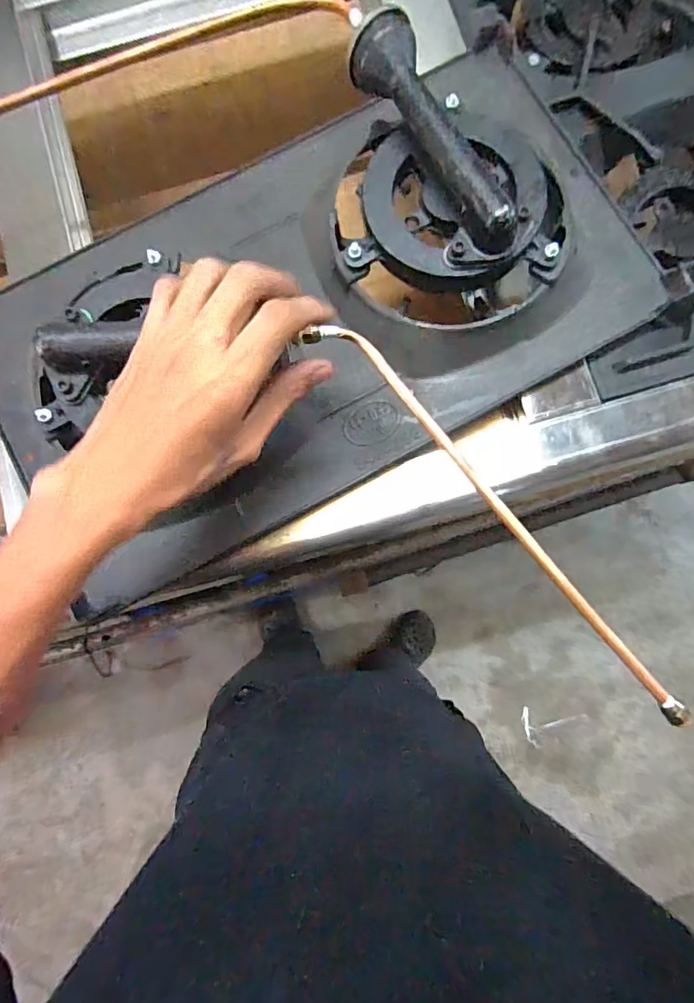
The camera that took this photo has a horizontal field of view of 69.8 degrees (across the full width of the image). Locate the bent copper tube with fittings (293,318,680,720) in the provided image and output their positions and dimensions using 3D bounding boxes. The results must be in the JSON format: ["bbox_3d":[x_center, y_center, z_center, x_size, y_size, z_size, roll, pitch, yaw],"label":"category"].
[{"bbox_3d":[0.091,0.009,0.314,0.026,0.011,0.329,-40,86,-4],"label":"bent copper tube with fittings"}]

